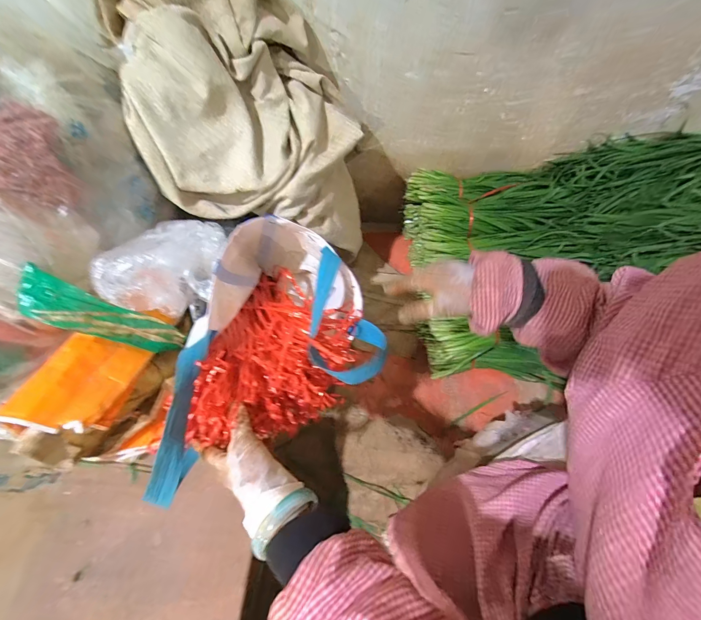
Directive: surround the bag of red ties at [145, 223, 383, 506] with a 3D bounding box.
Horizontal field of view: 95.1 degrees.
[{"bbox_3d":[-0.102,0.021,0.417,0.238,0.130,0.302,-15,65,-3],"label":"bag of red ties"}]

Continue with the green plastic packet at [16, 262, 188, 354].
[{"bbox_3d":[-0.286,0.011,0.376,0.167,0.018,0.047,27,64,-26],"label":"green plastic packet"}]

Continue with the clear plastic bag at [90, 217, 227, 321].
[{"bbox_3d":[-0.221,-0.060,0.399,0.087,0.101,0.141,7,66,7],"label":"clear plastic bag"}]

